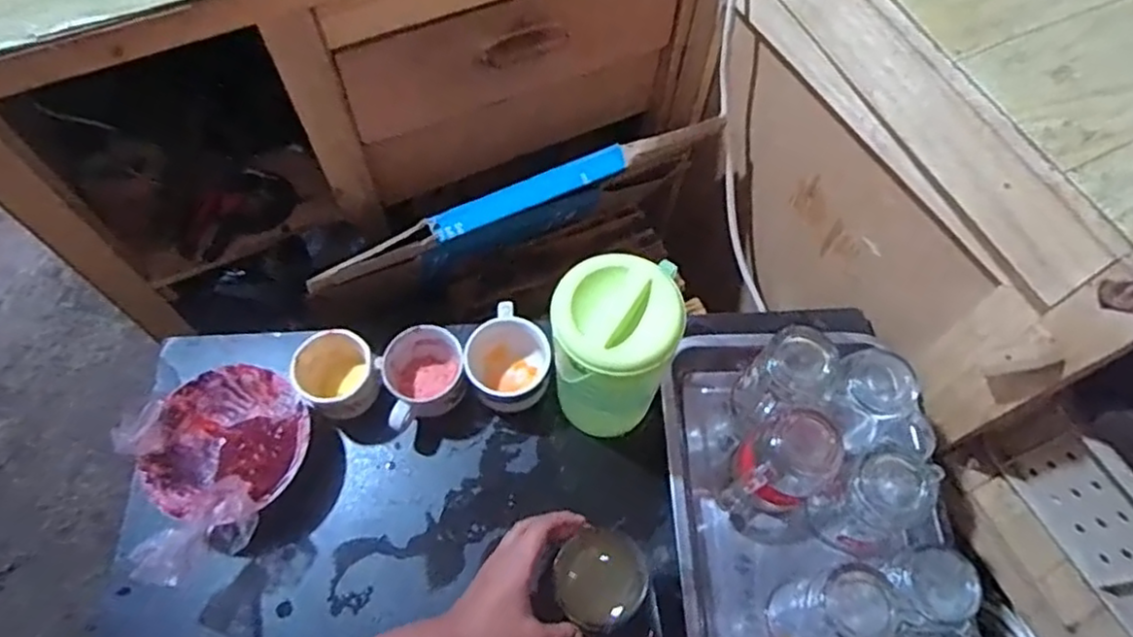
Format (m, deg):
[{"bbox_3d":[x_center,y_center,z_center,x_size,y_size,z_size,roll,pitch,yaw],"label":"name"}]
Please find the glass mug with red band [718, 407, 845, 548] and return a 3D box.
[{"bbox_3d":[0.205,0.151,0.644,0.091,0.118,0.094,0,65,0],"label":"glass mug with red band"}]

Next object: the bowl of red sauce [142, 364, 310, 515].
[{"bbox_3d":[-0.323,0.121,0.668,0.142,0.070,0.145,0,65,0],"label":"bowl of red sauce"}]

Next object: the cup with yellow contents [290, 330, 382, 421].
[{"bbox_3d":[-0.230,0.061,0.702,0.076,0.066,0.074,0,65,0],"label":"cup with yellow contents"}]

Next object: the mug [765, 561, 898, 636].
[{"bbox_3d":[0.231,0.267,0.584,0.073,0.118,0.100,-23,67,-10],"label":"mug"}]

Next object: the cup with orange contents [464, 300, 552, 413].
[{"bbox_3d":[-0.059,0.045,0.717,0.082,0.062,0.102,4,65,2],"label":"cup with orange contents"}]

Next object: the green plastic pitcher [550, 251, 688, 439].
[{"bbox_3d":[0.040,0.030,0.640,0.105,0.181,0.099,-6,65,-3],"label":"green plastic pitcher"}]

